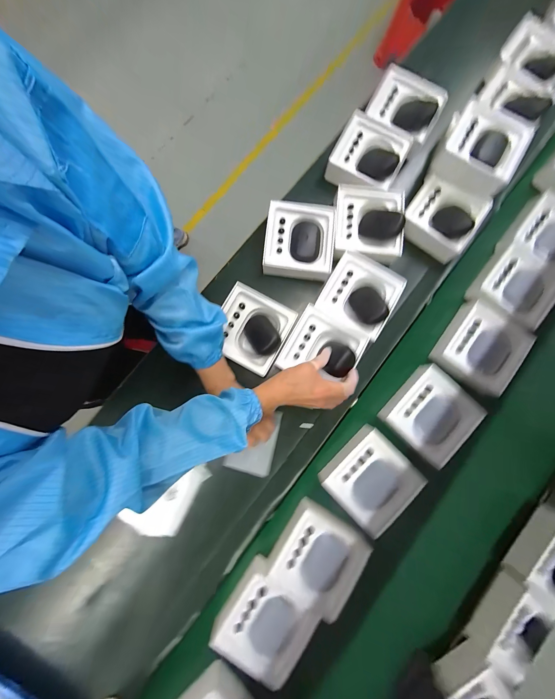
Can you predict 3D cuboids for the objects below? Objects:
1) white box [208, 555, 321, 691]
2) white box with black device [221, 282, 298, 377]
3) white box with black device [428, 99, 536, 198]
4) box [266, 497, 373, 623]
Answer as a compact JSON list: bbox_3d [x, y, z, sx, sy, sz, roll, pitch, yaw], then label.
[{"bbox_3d":[-0.018,0.477,0.454,0.162,0.056,0.146,37,82,6],"label":"white box"},{"bbox_3d":[-0.053,-0.038,0.499,0.139,0.051,0.137,28,81,4],"label":"white box with black device"},{"bbox_3d":[0.407,-0.403,0.513,0.144,0.049,0.151,27,81,4],"label":"white box with black device"},{"bbox_3d":[0.072,0.379,0.471,0.140,0.056,0.146,31,81,5],"label":"box"}]

